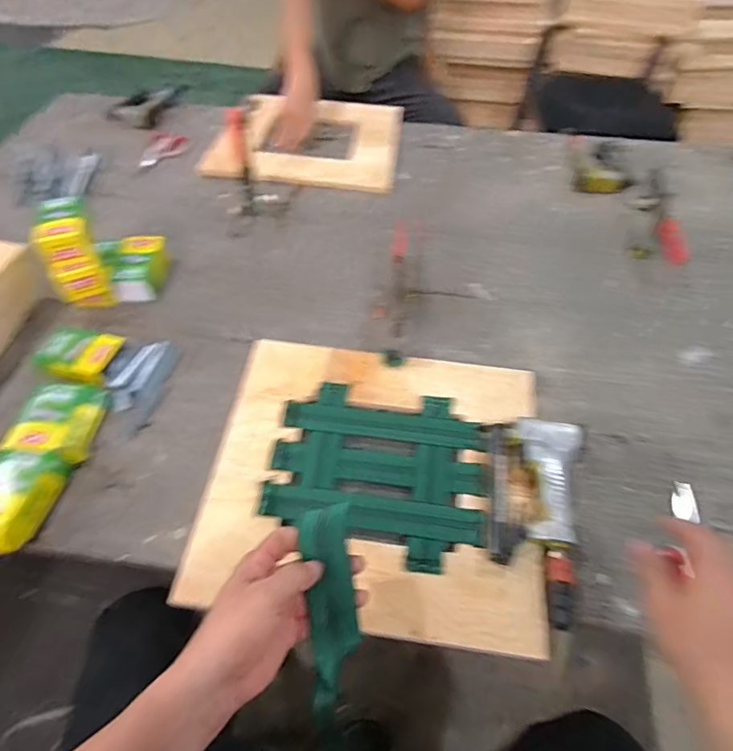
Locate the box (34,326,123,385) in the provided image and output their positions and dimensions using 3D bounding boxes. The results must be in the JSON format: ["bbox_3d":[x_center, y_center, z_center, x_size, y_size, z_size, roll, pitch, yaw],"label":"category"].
[{"bbox_3d":[-0.447,-0.033,0.751,0.120,0.039,0.086,11,53,8],"label":"box"}]

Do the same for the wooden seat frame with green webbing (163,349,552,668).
[{"bbox_3d":[0.012,0.123,0.641,0.422,0.019,0.387,7,52,4],"label":"wooden seat frame with green webbing"}]

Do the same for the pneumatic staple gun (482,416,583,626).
[{"bbox_3d":[0.214,0.166,0.590,0.121,0.050,0.237,4,52,2],"label":"pneumatic staple gun"}]

